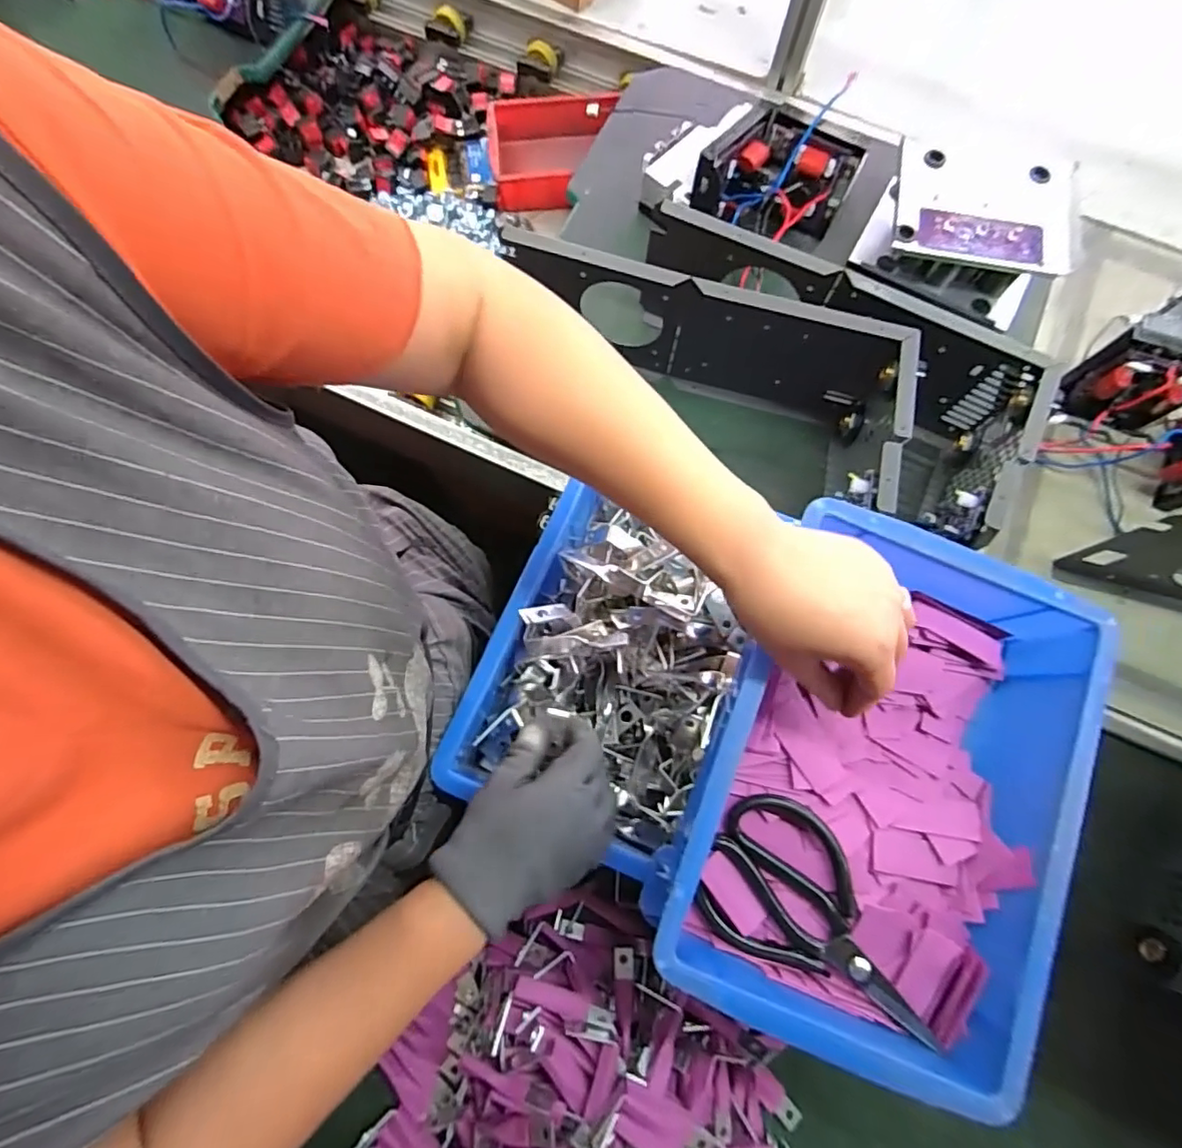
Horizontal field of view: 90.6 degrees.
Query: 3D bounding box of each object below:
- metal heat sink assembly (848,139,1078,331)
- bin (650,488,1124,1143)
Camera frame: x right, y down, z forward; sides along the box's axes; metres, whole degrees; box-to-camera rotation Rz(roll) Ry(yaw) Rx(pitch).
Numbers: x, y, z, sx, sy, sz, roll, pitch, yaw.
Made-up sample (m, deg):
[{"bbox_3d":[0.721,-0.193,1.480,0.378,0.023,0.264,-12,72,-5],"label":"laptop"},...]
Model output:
[{"bbox_3d":[0.443,-0.410,0.694,0.211,0.082,0.165,16,75,3],"label":"metal heat sink assembly"},{"bbox_3d":[0.180,0.127,0.365,0.204,0.070,0.292,24,76,5],"label":"bin"}]

